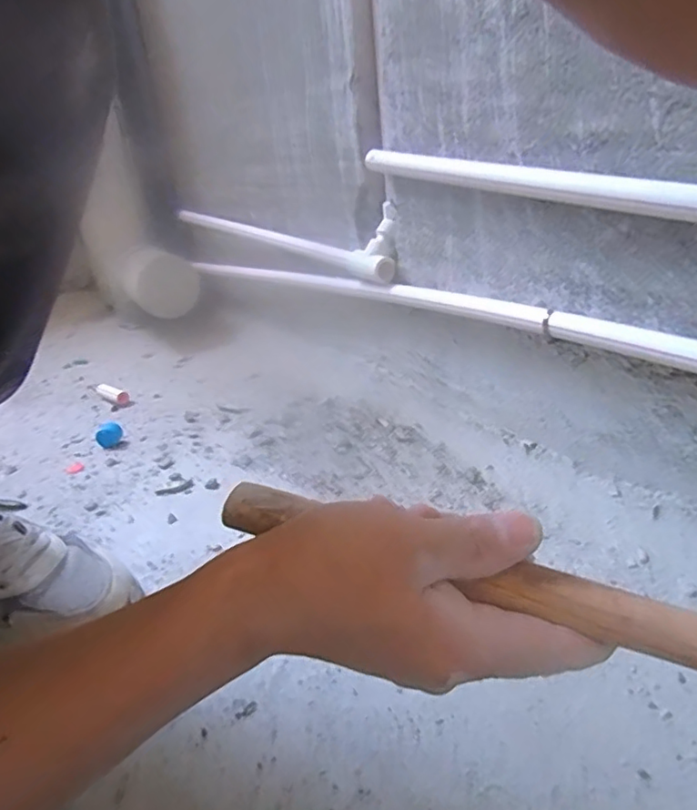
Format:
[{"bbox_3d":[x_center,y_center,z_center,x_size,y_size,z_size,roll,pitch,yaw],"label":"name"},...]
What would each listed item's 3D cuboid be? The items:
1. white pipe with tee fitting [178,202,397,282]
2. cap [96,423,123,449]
[{"bbox_3d":[-0.133,-0.271,0.869,0.035,0.069,0.648,-21,29,-27],"label":"white pipe with tee fitting"},{"bbox_3d":[-0.302,0.038,0.735,0.031,0.024,0.021,-20,29,-24],"label":"cap"}]

